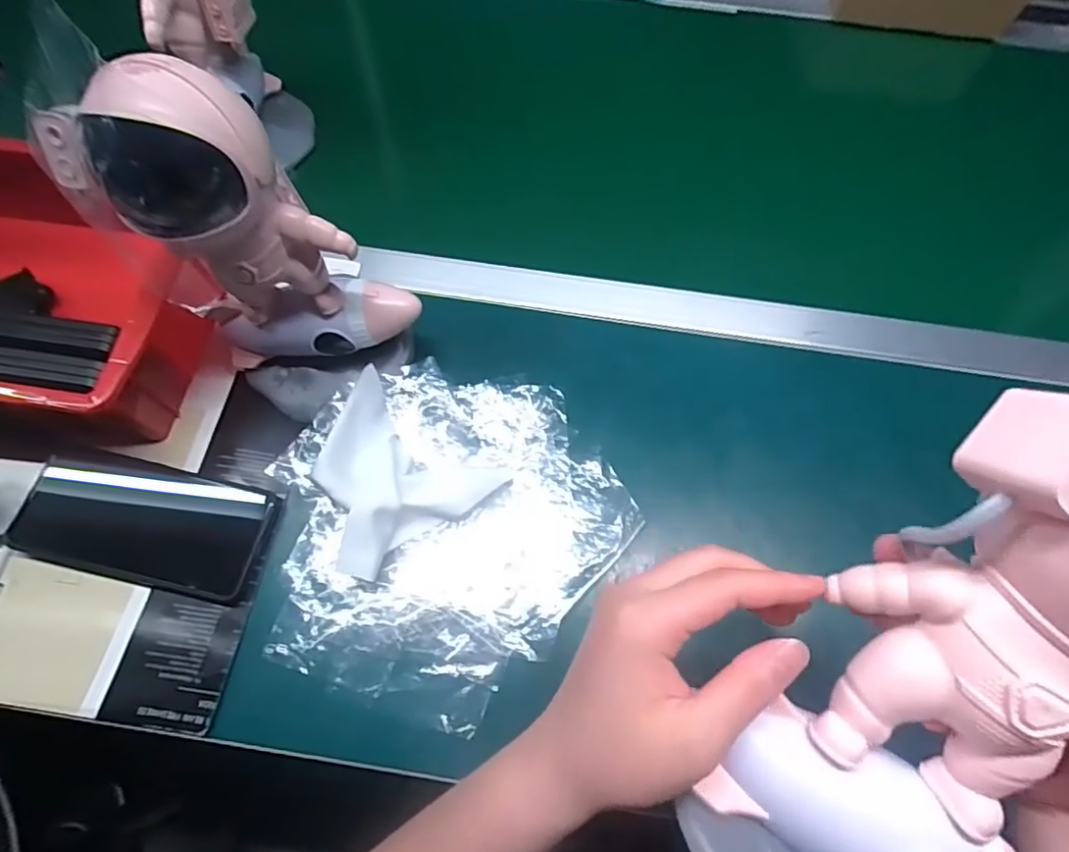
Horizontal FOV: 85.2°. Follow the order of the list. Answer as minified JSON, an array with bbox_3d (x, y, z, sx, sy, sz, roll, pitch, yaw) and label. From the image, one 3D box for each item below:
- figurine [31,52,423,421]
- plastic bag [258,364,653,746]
[{"bbox_3d":[-0.165,-0.104,0.345,0.128,0.220,0.108,30,68,12],"label":"figurine"},{"bbox_3d":[-0.070,0.060,0.401,0.221,0.041,0.249,36,70,14],"label":"plastic bag"}]

